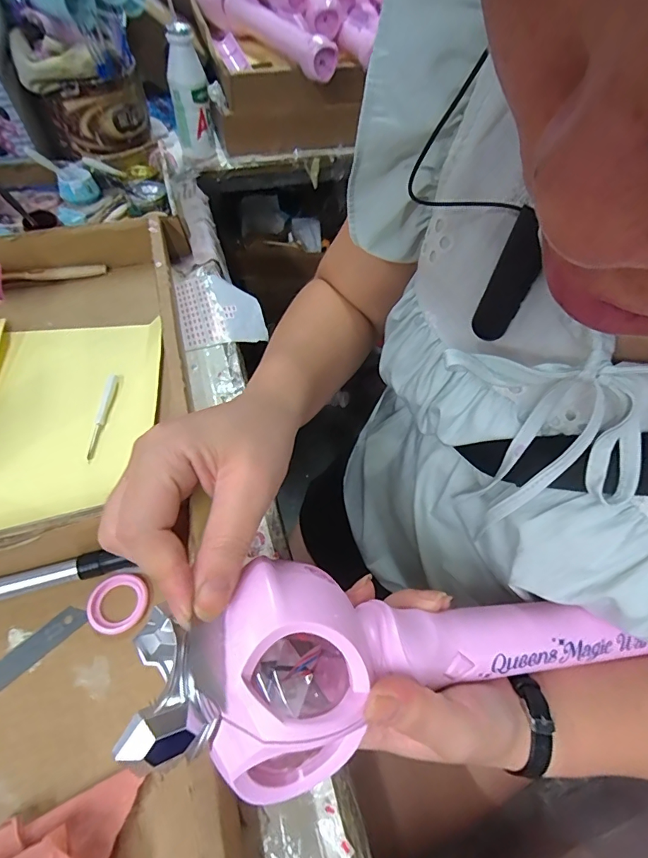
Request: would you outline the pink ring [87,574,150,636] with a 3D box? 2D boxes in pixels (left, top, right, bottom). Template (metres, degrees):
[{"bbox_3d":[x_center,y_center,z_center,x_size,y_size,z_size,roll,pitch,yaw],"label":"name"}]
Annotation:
[{"bbox_3d":[-0.137,0.116,0.283,0.037,0.006,0.036,2,56,-3],"label":"pink ring"}]

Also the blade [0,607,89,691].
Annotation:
[{"bbox_3d":[-0.196,0.148,0.262,0.096,0.004,0.019,-38,57,-26],"label":"blade"}]

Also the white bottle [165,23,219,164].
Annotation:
[{"bbox_3d":[-0.184,-0.462,0.588,0.052,0.139,0.051,-9,57,-11],"label":"white bottle"}]

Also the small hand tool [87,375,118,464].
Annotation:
[{"bbox_3d":[-0.192,-0.011,0.367,0.008,0.008,0.087,1,56,-4],"label":"small hand tool"}]

